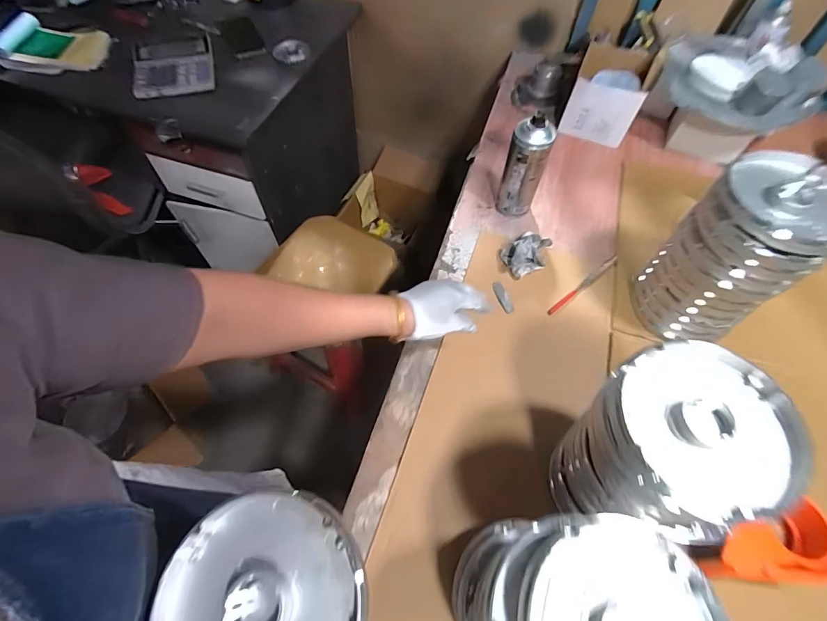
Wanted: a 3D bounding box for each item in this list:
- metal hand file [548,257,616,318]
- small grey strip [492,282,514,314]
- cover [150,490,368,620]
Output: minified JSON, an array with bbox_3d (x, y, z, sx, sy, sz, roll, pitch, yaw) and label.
[{"bbox_3d":[0.276,-0.042,0.656,0.166,0.004,0.011,-35,66,-19],"label":"metal hand file"},{"bbox_3d":[0.140,-0.020,0.636,0.013,0.014,0.055,-19,62,-11],"label":"small grey strip"},{"bbox_3d":[-0.102,0.192,0.267,0.136,0.035,0.124,-9,61,-5],"label":"cover"}]

